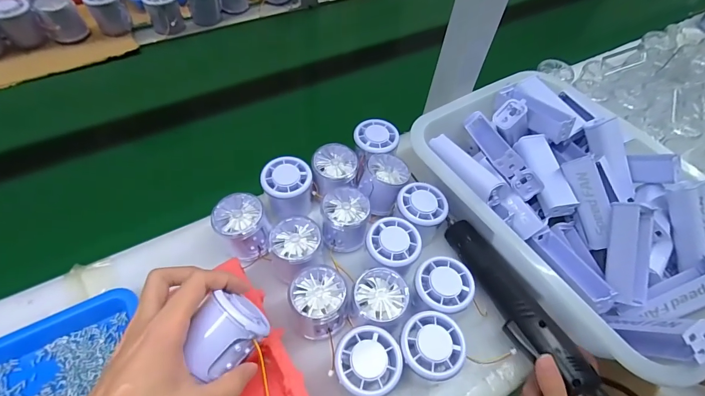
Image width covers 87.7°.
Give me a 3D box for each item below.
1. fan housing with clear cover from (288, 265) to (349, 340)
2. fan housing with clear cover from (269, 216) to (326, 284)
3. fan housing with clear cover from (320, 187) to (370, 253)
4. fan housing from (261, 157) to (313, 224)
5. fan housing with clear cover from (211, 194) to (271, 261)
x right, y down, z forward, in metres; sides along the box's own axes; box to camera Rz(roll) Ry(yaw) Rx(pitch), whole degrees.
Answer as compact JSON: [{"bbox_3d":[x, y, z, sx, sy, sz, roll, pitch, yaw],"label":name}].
[{"bbox_3d":[-0.032,0.106,0.367,0.053,0.057,0.054,2,55,-3],"label":"fan housing with clear cover"},{"bbox_3d":[-0.061,0.054,0.397,0.059,0.047,0.050,-28,62,-22],"label":"fan housing with clear cover"},{"bbox_3d":[-0.009,0.025,0.426,0.051,0.051,0.054,2,55,-3],"label":"fan housing with clear cover"},{"bbox_3d":[-0.077,-0.012,0.441,0.055,0.045,0.059,-11,56,-12],"label":"fan housing"},{"bbox_3d":[-0.123,0.032,0.410,0.052,0.047,0.059,-19,59,-17],"label":"fan housing with clear cover"}]

